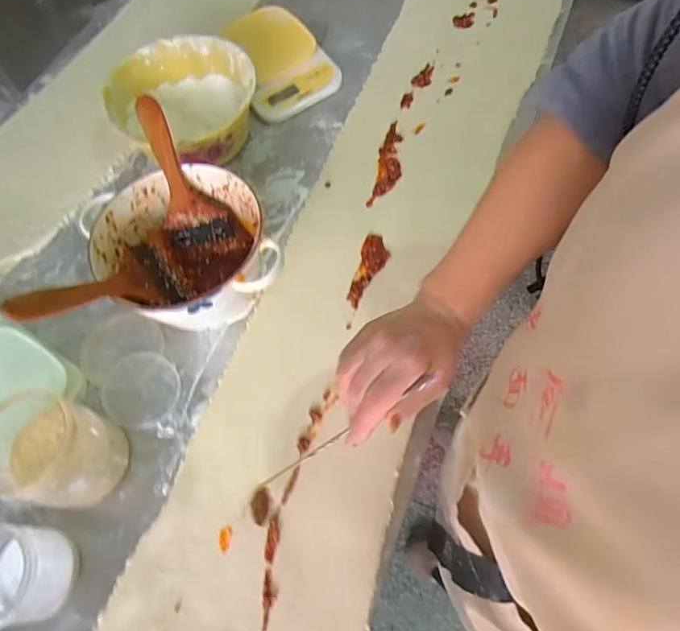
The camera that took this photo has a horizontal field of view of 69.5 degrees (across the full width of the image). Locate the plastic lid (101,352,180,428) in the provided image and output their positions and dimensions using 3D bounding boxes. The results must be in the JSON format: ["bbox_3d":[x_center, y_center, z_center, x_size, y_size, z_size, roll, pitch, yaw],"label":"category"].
[{"bbox_3d":[-0.229,0.084,0.559,0.082,0.014,0.079,-1,65,3],"label":"plastic lid"}]

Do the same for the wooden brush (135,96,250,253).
[{"bbox_3d":[-0.193,-0.162,0.595,0.083,0.030,0.191,-27,107,-10],"label":"wooden brush"}]

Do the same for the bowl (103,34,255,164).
[{"bbox_3d":[-0.208,-0.290,0.699,0.184,0.099,0.187,-1,65,3],"label":"bowl"}]

